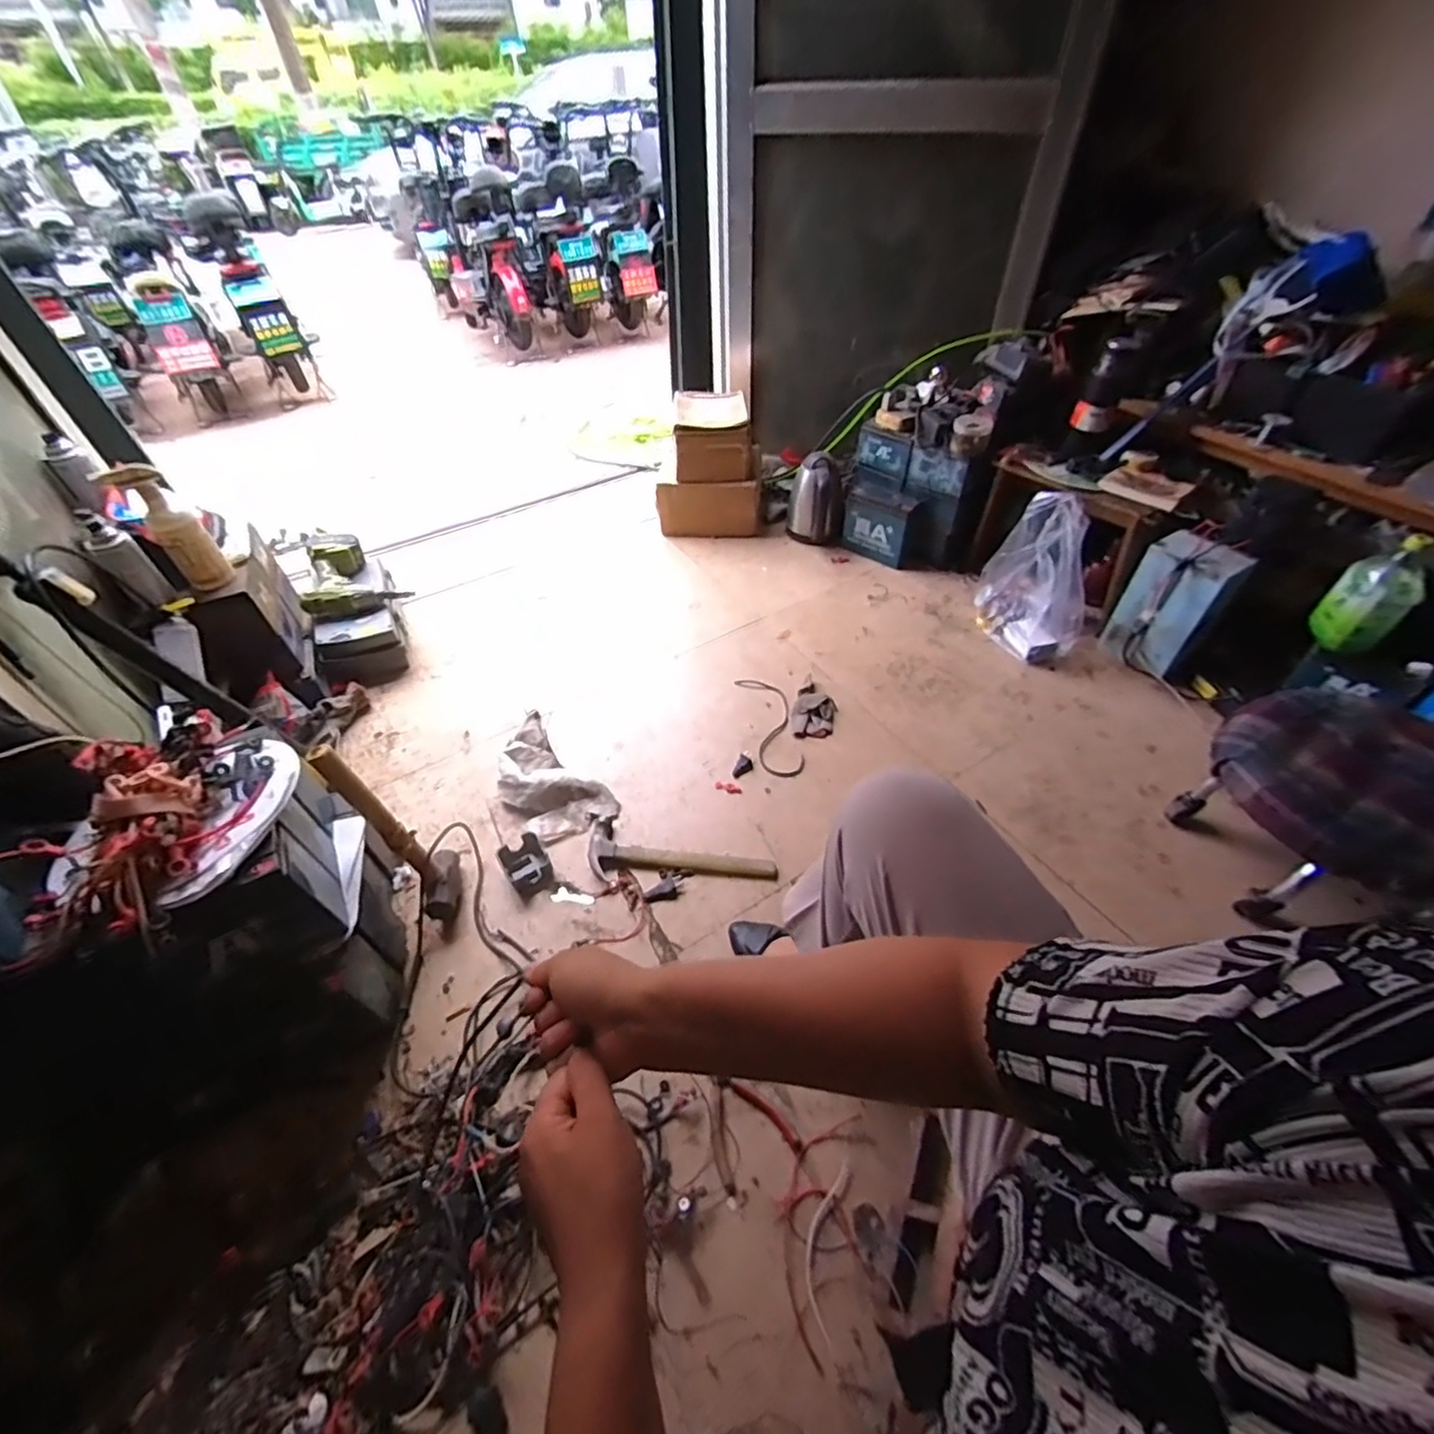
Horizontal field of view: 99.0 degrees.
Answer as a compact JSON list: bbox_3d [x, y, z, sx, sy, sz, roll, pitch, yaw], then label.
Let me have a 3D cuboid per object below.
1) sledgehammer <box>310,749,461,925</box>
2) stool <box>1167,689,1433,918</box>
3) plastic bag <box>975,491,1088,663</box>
[{"bbox_3d":[-0.473,0.174,0.891,0.040,0.332,0.115,-15,44,8],"label":"sledgehammer"},{"bbox_3d":[0.976,0.143,0.982,0.346,0.223,0.327,-18,49,-15],"label":"stool"},{"bbox_3d":[0.691,-0.314,1.332,0.143,0.309,0.248,-23,49,-20],"label":"plastic bag"}]

